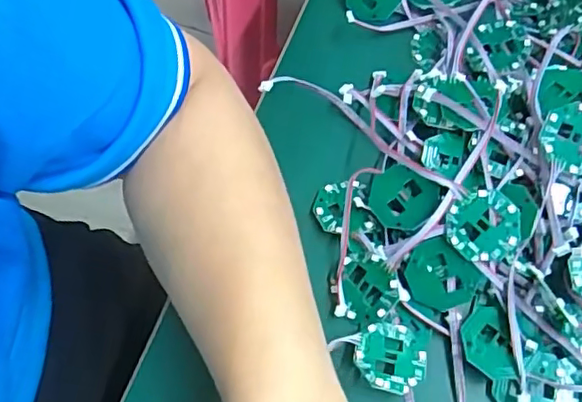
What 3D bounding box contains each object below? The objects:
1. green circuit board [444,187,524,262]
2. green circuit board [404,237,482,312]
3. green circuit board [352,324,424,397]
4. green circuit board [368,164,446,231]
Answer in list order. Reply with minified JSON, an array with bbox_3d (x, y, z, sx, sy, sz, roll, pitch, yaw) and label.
[{"bbox_3d":[0.094,0.012,0.287,0.035,0.004,0.034,5,90,8],"label":"green circuit board"},{"bbox_3d":[0.075,0.038,0.293,0.030,0.004,0.035,-46,77,4],"label":"green circuit board"},{"bbox_3d":[0.047,0.074,0.279,0.032,0.004,0.033,-23,61,-27],"label":"green circuit board"},{"bbox_3d":[0.057,-0.001,0.302,0.036,0.005,0.031,28,89,27],"label":"green circuit board"}]

